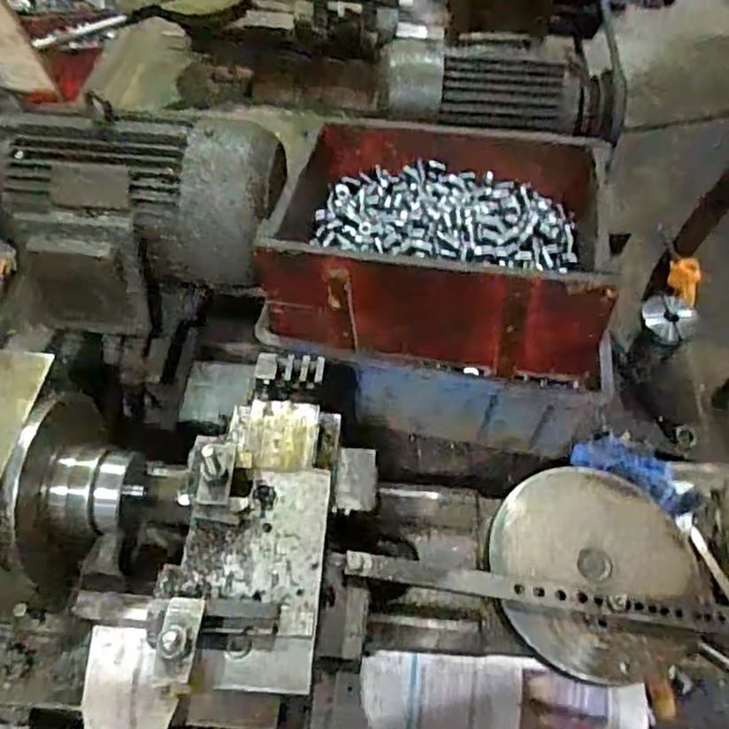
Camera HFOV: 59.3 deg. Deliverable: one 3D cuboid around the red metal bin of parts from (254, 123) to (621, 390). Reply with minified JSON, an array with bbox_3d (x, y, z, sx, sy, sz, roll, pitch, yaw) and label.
[{"bbox_3d":[0.081,-0.145,0.720,0.347,0.134,0.253,8,54,3],"label":"red metal bin of parts"}]

